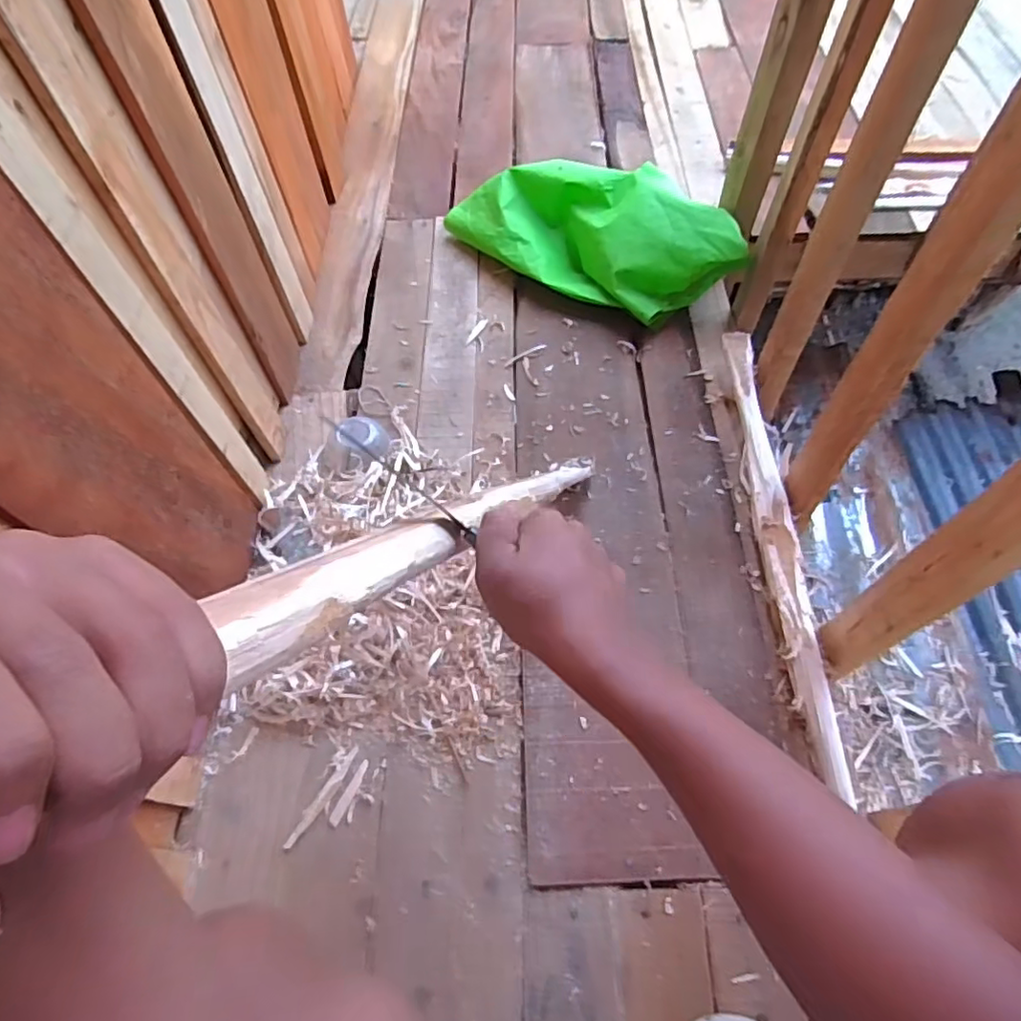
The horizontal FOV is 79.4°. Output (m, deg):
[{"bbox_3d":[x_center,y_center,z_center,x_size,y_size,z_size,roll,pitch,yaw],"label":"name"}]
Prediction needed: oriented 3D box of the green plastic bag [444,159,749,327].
[{"bbox_3d":[0.140,-0.470,1.042,0.500,0.139,0.208,32,65,18],"label":"green plastic bag"}]

